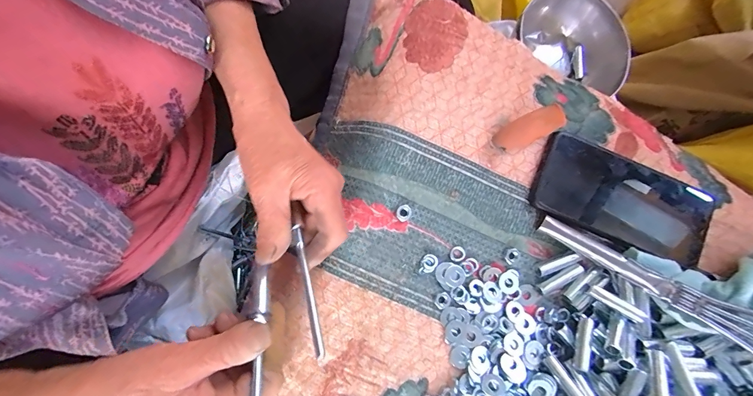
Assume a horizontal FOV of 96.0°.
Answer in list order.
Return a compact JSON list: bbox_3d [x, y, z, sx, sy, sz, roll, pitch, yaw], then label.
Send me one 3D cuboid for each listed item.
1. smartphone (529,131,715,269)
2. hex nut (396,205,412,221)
[{"bbox_3d":[0.225,0.004,0.302,0.162,0.008,0.077,23,78,3],"label":"smartphone"},{"bbox_3d":[0.024,0.013,0.294,0.014,0.007,0.012,-43,82,-10],"label":"hex nut"}]

